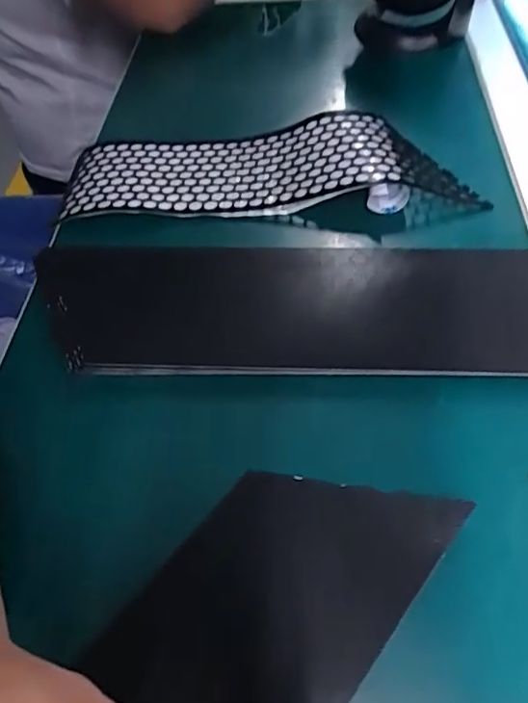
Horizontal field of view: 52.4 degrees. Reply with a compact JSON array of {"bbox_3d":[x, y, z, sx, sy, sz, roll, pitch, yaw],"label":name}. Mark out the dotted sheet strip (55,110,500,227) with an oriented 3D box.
[{"bbox_3d":[0.001,-0.144,0.417,0.309,0.023,0.087,-3,54,2],"label":"dotted sheet strip"}]

